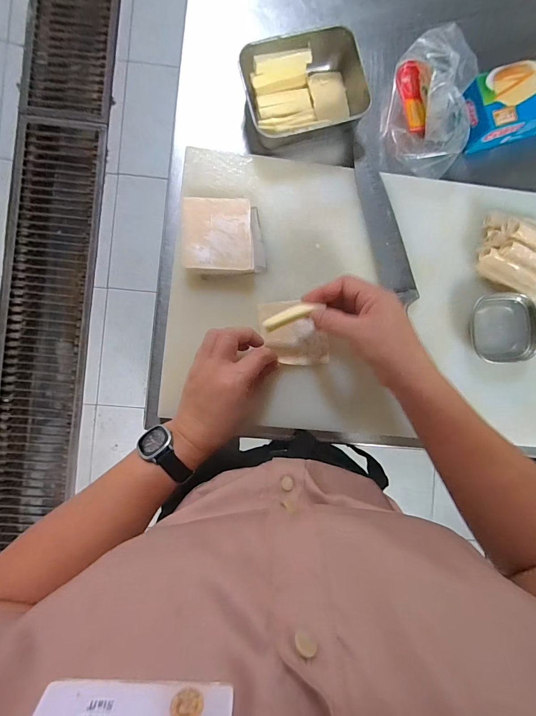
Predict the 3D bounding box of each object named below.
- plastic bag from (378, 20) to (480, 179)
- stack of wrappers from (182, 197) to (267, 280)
[{"bbox_3d":[0.188,-0.294,0.418,0.087,0.061,0.166,12,88,-4],"label":"plastic bag"},{"bbox_3d":[-0.047,-0.132,0.396,0.088,0.025,0.080,0,89,-4],"label":"stack of wrappers"}]

